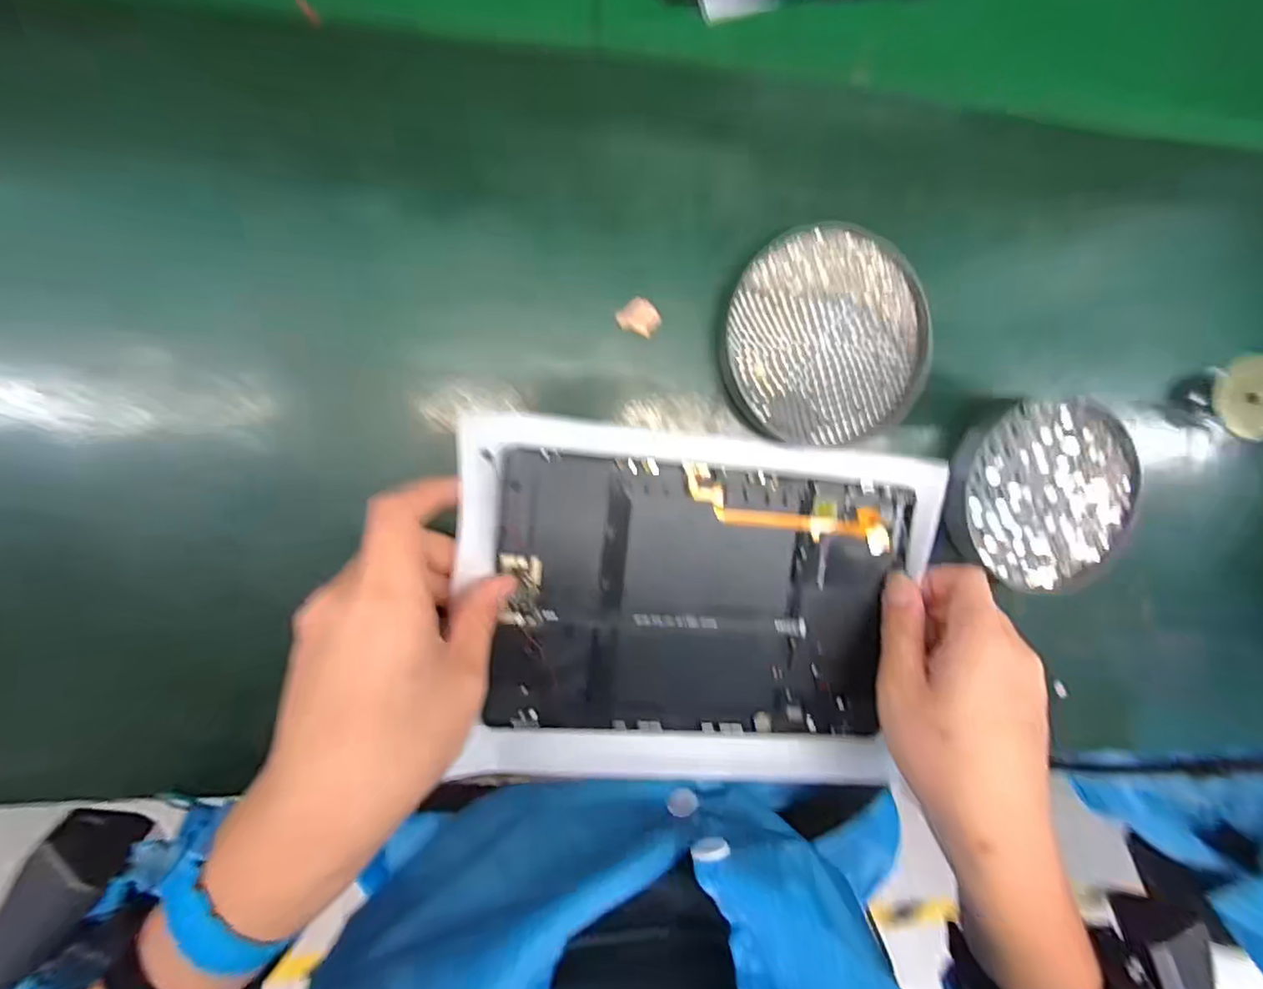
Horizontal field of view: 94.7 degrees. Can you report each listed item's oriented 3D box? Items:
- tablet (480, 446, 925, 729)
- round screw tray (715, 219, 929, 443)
[{"bbox_3d":[0.041,0.061,0.334,0.228,0.013,0.154,5,92,-10],"label":"tablet"},{"bbox_3d":[0.108,-0.086,0.323,0.114,0.021,0.111,0,93,-9],"label":"round screw tray"}]

